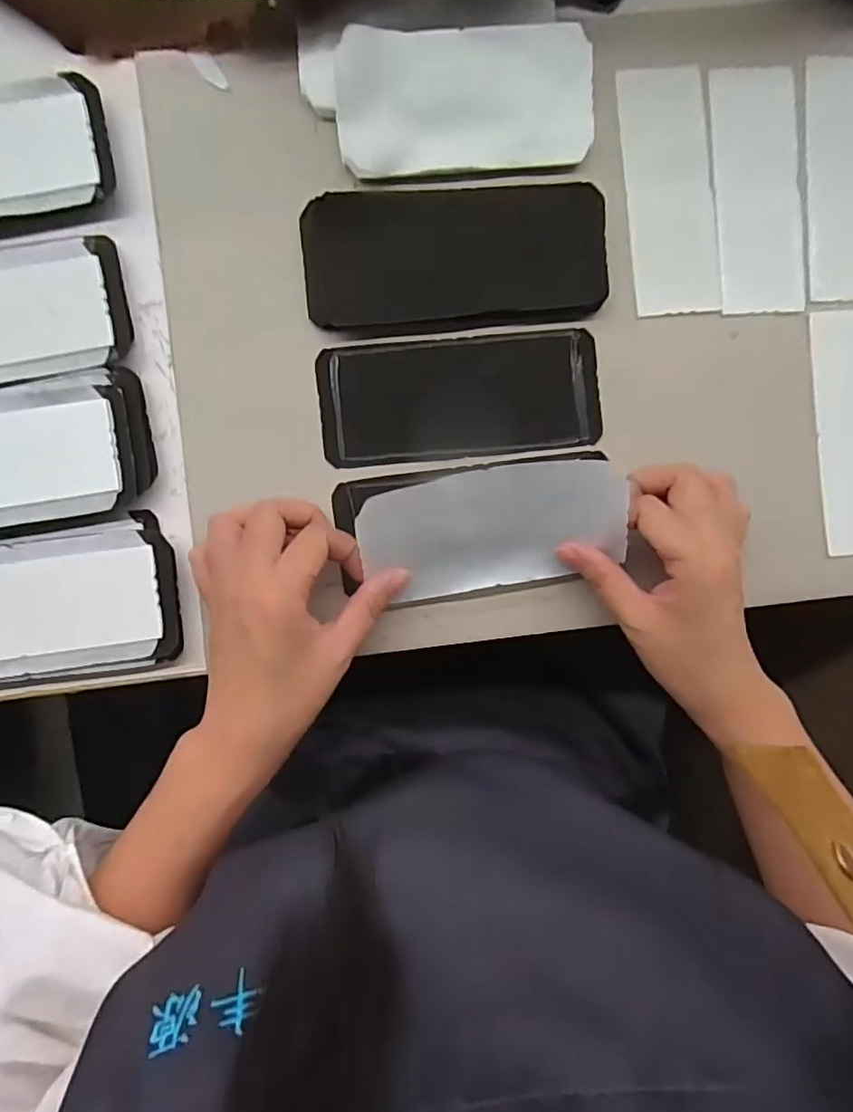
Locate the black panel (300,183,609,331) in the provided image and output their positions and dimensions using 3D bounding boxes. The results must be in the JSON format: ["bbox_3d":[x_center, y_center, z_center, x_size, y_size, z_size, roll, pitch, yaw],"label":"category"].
[{"bbox_3d":[0.017,-0.173,0.340,0.173,0.014,0.072,-5,93,-2],"label":"black panel"}]

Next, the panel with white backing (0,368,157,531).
[{"bbox_3d":[-0.242,-0.051,0.322,0.170,0.014,0.074,-12,93,-1],"label":"panel with white backing"}]

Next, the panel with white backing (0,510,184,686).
[{"bbox_3d":[-0.223,0.028,0.327,0.164,0.017,0.081,-7,93,-2],"label":"panel with white backing"}]

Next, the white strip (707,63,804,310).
[{"bbox_3d":[0.200,-0.220,0.353,0.052,0.004,0.142,-4,93,-2],"label":"white strip"}]

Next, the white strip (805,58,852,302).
[{"bbox_3d":[0.256,-0.229,0.355,0.052,0.008,0.142,-2,93,-2],"label":"white strip"}]

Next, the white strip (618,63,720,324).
[{"bbox_3d":[0.146,-0.219,0.352,0.051,0.004,0.143,-6,93,-2],"label":"white strip"}]

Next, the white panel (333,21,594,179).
[{"bbox_3d":[0.023,-0.259,0.333,0.144,0.007,0.067,-7,111,-5],"label":"white panel"}]

